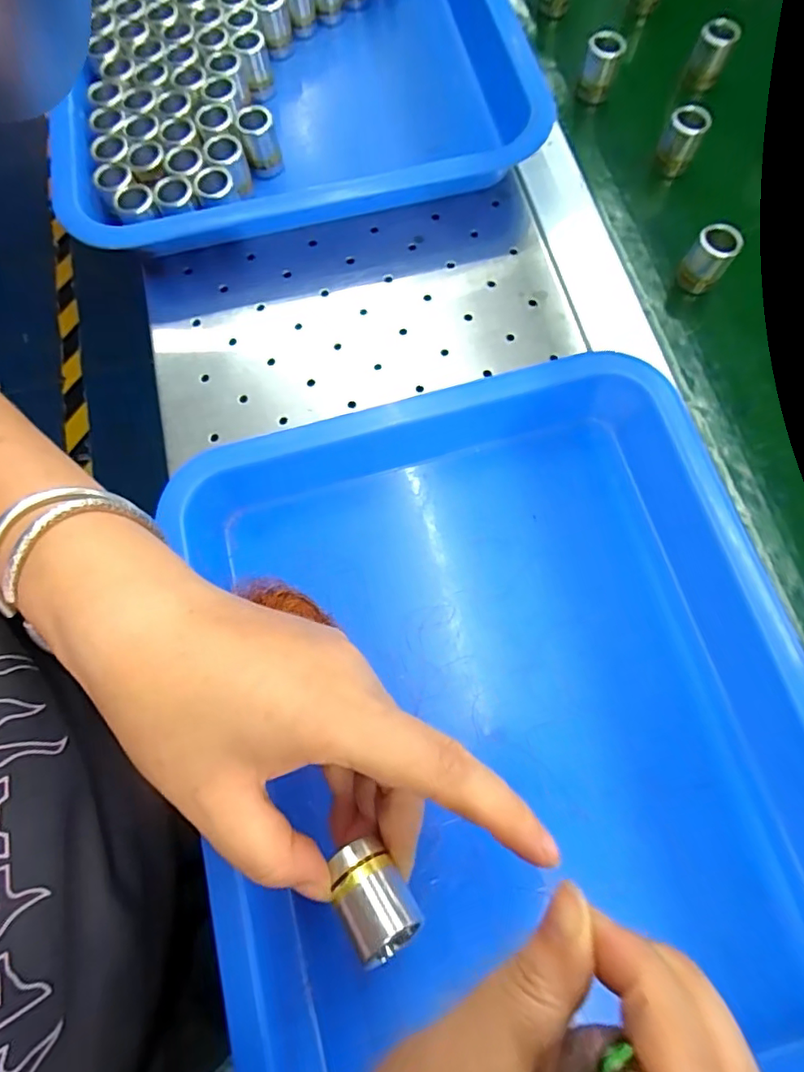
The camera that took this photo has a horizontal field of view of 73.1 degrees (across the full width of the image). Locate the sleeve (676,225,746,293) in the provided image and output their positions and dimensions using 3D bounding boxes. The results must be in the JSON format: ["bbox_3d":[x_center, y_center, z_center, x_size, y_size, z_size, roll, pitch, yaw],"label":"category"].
[{"bbox_3d":[0.177,-0.160,0.317,0.022,0.036,0.020,0,73,-1],"label":"sleeve"}]

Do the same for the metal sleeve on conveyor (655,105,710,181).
[{"bbox_3d":[0.178,-0.252,0.350,0.023,0.036,0.018,28,75,8],"label":"metal sleeve on conveyor"}]

